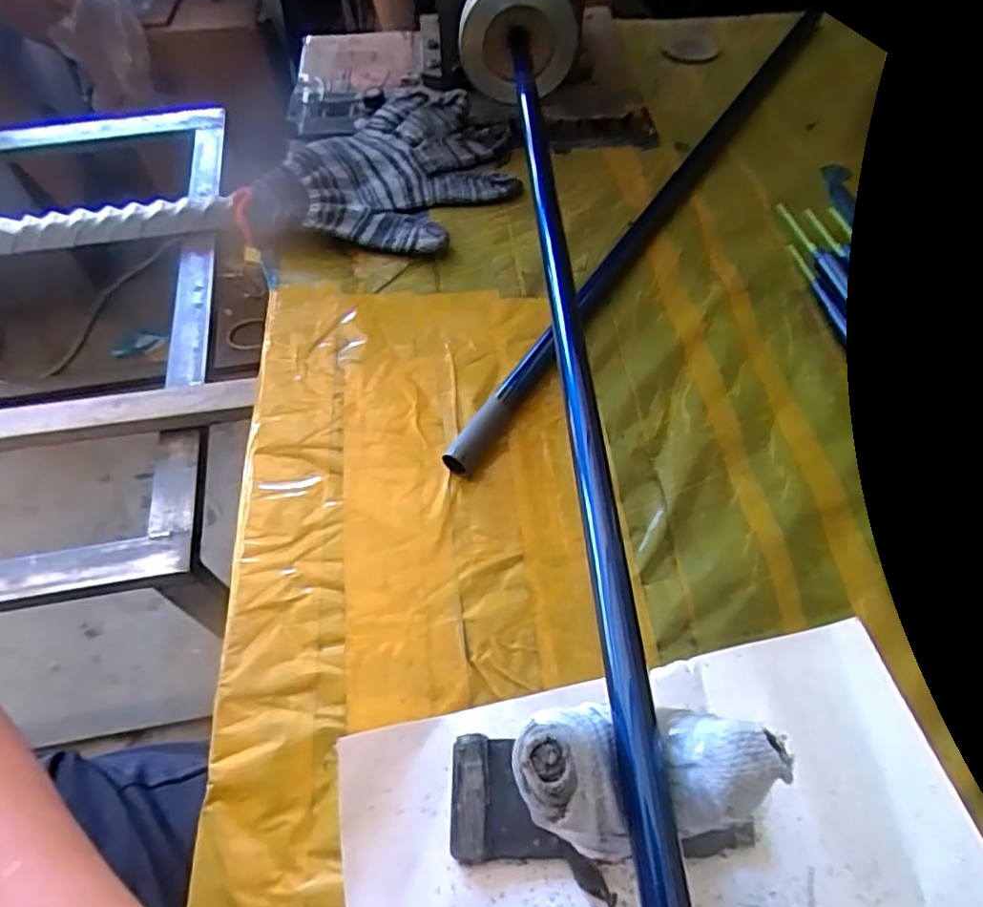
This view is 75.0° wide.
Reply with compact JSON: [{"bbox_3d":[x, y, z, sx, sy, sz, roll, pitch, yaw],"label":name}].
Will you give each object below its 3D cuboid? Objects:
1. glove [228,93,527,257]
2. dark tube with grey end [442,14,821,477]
[{"bbox_3d":[-0.072,-0.182,0.417,0.166,0.023,0.135,-5,58,-3],"label":"glove"},{"bbox_3d":[0.120,-0.173,0.419,0.016,0.014,0.507,30,63,18],"label":"dark tube with grey end"}]

